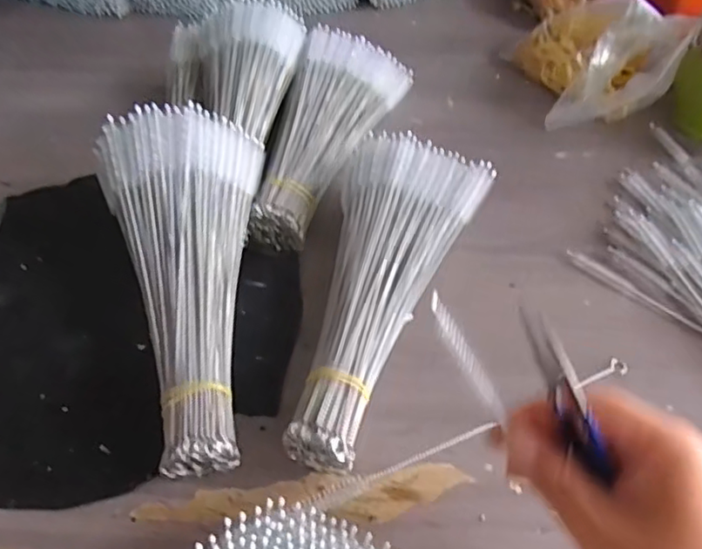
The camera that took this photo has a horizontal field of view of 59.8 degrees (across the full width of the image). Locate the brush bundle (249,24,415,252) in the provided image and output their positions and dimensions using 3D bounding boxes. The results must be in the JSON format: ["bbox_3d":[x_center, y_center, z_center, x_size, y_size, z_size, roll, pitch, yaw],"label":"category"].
[{"bbox_3d":[-0.029,-0.134,0.552,0.096,0.047,0.260,15,53,16],"label":"brush bundle"}]

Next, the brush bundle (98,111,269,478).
[{"bbox_3d":[-0.112,0.000,0.416,0.112,0.061,0.260,-9,64,-3],"label":"brush bundle"}]

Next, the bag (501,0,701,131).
[{"bbox_3d":[0.233,-0.223,0.596,0.107,0.086,0.153,-9,51,-4],"label":"bag"}]

